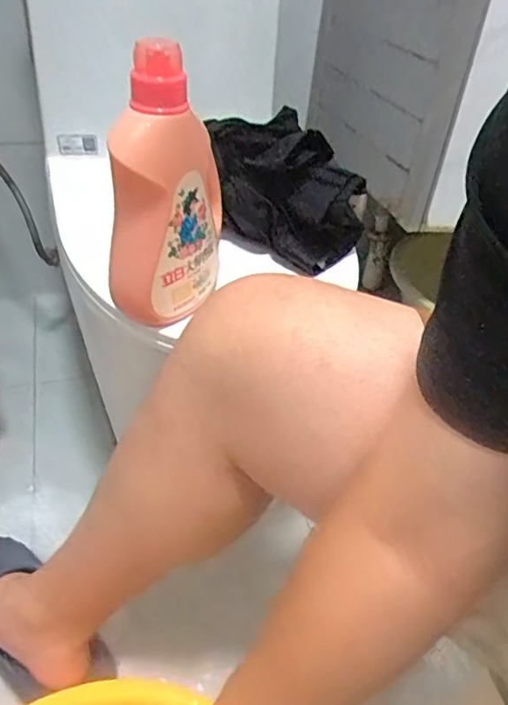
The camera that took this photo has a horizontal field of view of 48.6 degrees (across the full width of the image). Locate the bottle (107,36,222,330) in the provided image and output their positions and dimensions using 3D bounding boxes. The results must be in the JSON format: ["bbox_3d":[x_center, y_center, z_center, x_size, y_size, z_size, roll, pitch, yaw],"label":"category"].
[{"bbox_3d":[-0.075,-0.143,0.508,0.063,0.253,0.139,30,44,27],"label":"bottle"}]

